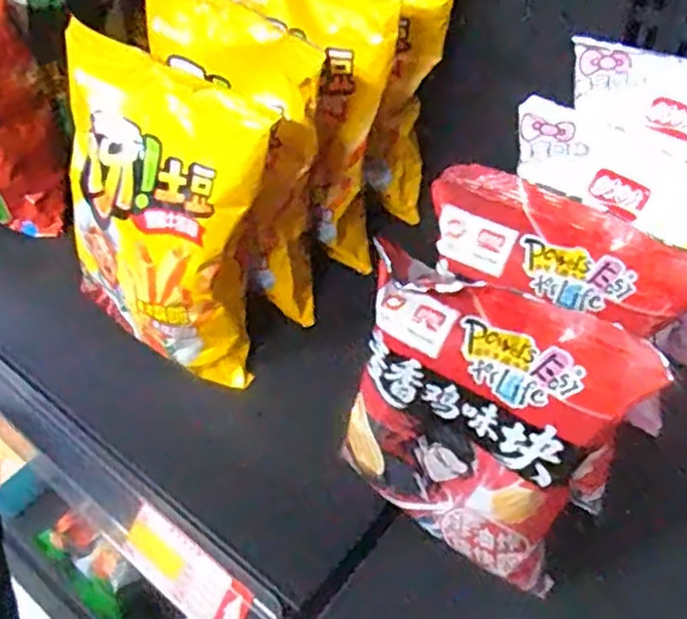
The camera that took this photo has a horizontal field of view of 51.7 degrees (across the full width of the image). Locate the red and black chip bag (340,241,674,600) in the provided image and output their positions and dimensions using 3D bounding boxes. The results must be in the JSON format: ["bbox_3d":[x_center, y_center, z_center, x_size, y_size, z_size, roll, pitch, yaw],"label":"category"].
[{"bbox_3d":[0.058,0.053,0.327,0.126,0.123,0.063,27,56,25],"label":"red and black chip bag"}]

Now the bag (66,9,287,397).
[{"bbox_3d":[-0.113,-0.057,0.440,0.147,0.191,0.058,26,27,22],"label":"bag"}]

